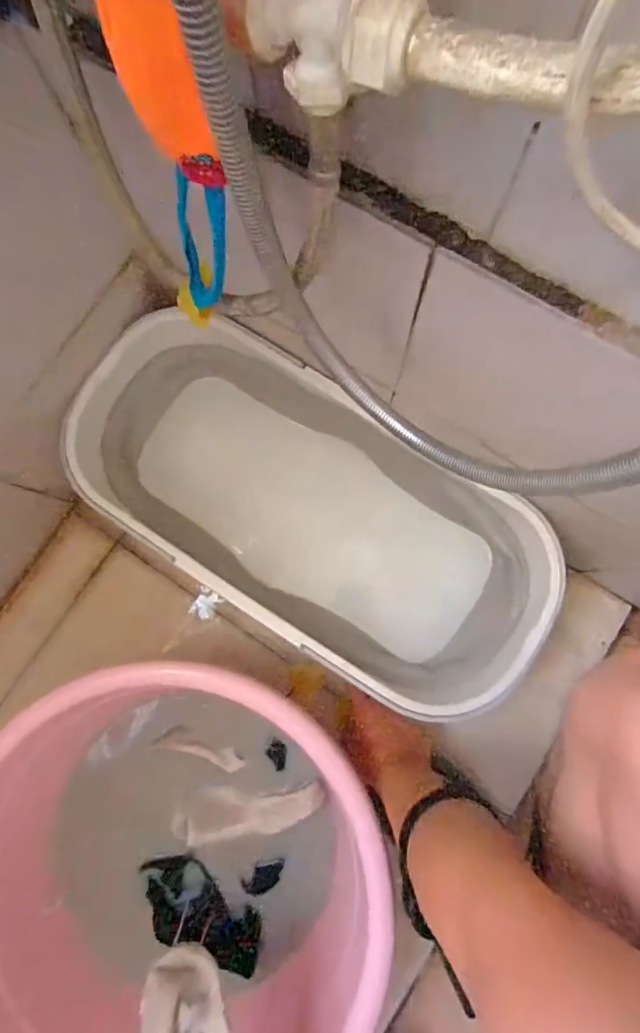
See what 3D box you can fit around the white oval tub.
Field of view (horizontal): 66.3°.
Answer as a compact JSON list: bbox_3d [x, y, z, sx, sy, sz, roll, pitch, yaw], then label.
[{"bbox_3d":[-0.013,-0.003,0.584,0.538,0.172,0.254,35,85,7],"label":"white oval tub"}]

